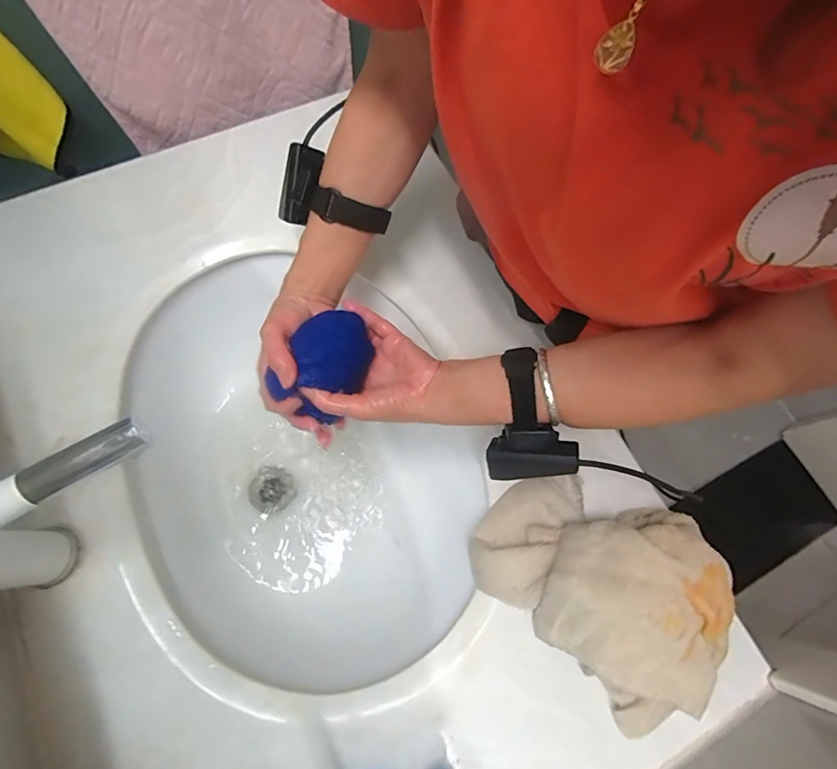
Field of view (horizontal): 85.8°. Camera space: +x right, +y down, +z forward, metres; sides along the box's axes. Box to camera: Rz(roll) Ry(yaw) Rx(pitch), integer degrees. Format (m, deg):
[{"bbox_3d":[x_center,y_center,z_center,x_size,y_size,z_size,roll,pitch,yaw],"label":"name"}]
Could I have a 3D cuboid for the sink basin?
[{"bbox_3d":[-0.135,0.104,0.524,0.422,0.128,0.433,0,72,-1],"label":"sink basin"}]

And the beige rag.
[{"bbox_3d":[0.166,0.166,0.388,0.213,0.082,0.164,42,74,10],"label":"beige rag"}]

